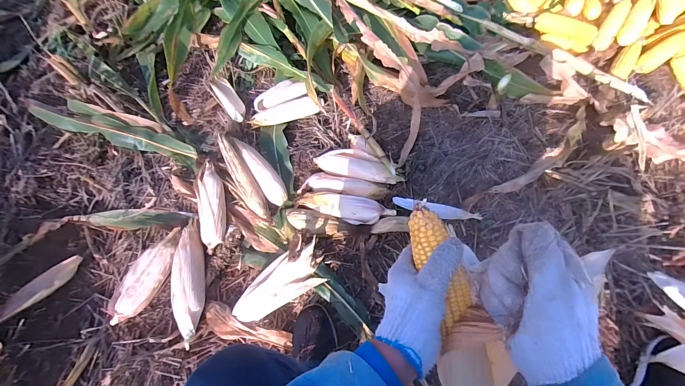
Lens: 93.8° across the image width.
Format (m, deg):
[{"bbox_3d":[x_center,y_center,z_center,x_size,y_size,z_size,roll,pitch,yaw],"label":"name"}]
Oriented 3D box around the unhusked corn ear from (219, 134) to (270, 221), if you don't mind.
[{"bbox_3d":[-0.277,-0.043,0.881,0.061,0.056,0.272,-29,66,-10],"label":"unhusked corn ear"}]

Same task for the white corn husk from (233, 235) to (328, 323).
[{"bbox_3d":[-0.153,0.216,0.771,0.241,0.049,0.108,-34,68,1],"label":"white corn husk"}]

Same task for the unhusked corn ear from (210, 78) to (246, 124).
[{"bbox_3d":[-0.368,-0.304,1.038,0.060,0.049,0.232,-31,66,-11],"label":"unhusked corn ear"}]

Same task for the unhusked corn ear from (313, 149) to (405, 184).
[{"bbox_3d":[0.043,-0.070,0.911,0.246,0.060,0.086,22,68,13],"label":"unhusked corn ear"}]

